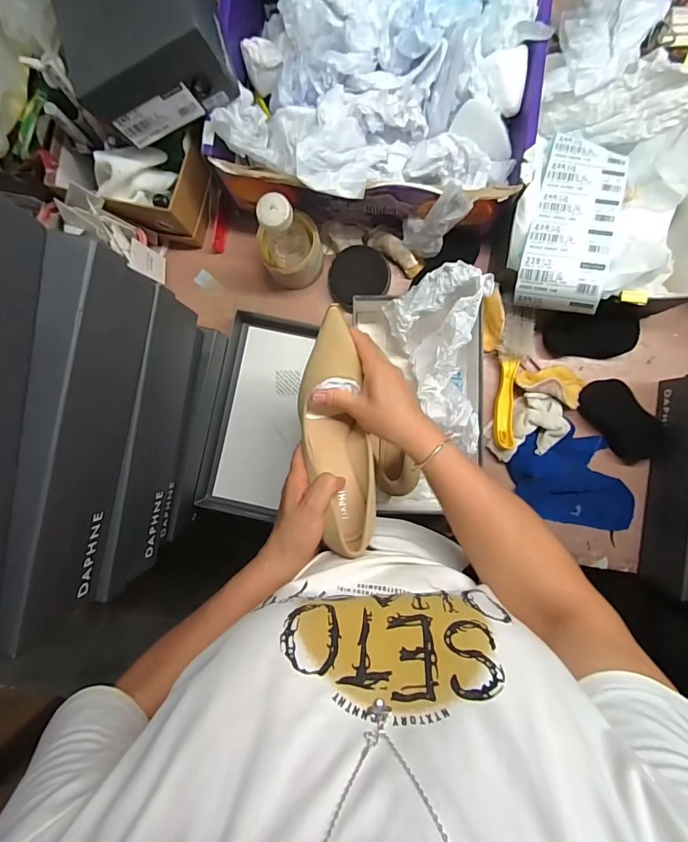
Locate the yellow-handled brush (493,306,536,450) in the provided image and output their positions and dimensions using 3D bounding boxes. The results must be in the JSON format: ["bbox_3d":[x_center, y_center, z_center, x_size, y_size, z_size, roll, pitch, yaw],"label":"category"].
[{"bbox_3d":[0.245,-0.062,0.629,0.046,0.033,0.201,9,90,3],"label":"yellow-handled brush"}]

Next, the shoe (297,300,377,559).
[{"bbox_3d":[-0.012,0.009,0.445,0.074,0.069,0.245,-8,80,3],"label":"shoe"}]

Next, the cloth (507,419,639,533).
[{"bbox_3d":[0.347,0.087,0.627,0.194,0.024,0.136,25,91,3],"label":"cloth"}]

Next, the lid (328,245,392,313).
[{"bbox_3d":[0.020,-0.221,0.641,0.091,0.017,0.085,-26,88,3],"label":"lid"}]

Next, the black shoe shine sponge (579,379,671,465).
[{"bbox_3d":[0.410,-0.001,0.618,0.067,0.037,0.136,-40,88,2],"label":"black shoe shine sponge"}]

